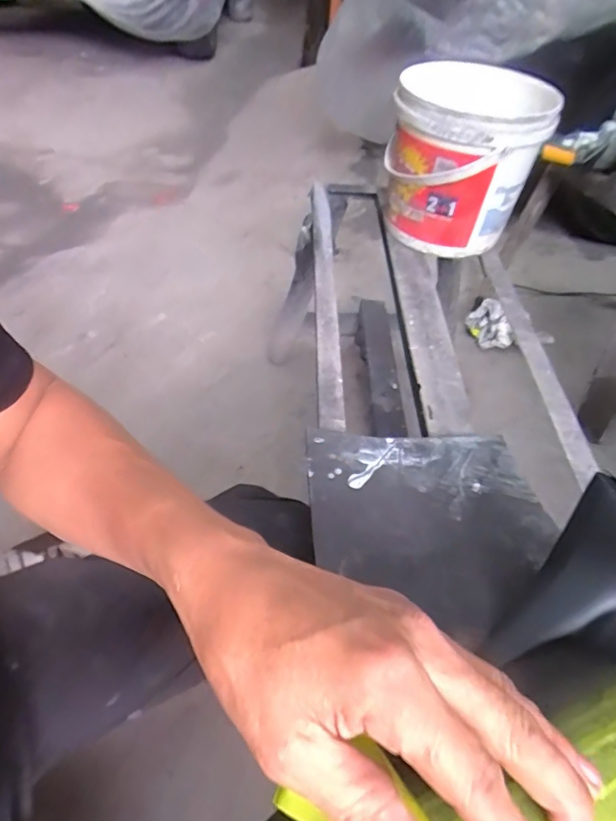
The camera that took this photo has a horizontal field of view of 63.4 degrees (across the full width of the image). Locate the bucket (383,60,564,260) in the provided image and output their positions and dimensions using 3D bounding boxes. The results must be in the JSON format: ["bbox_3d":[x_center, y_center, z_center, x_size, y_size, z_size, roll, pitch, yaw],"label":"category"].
[{"bbox_3d":[0.211,-0.339,0.696,0.197,0.209,0.200,15,46,9],"label":"bucket"}]

